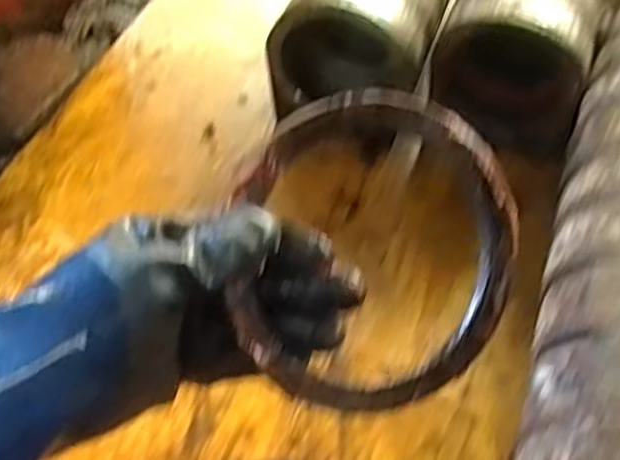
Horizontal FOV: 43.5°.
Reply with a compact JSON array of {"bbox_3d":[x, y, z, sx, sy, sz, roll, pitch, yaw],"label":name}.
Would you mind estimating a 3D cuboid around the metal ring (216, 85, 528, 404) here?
[{"bbox_3d":[0.041,0.010,0.387,0.140,0.159,0.011,-14,9,-14],"label":"metal ring"}]

